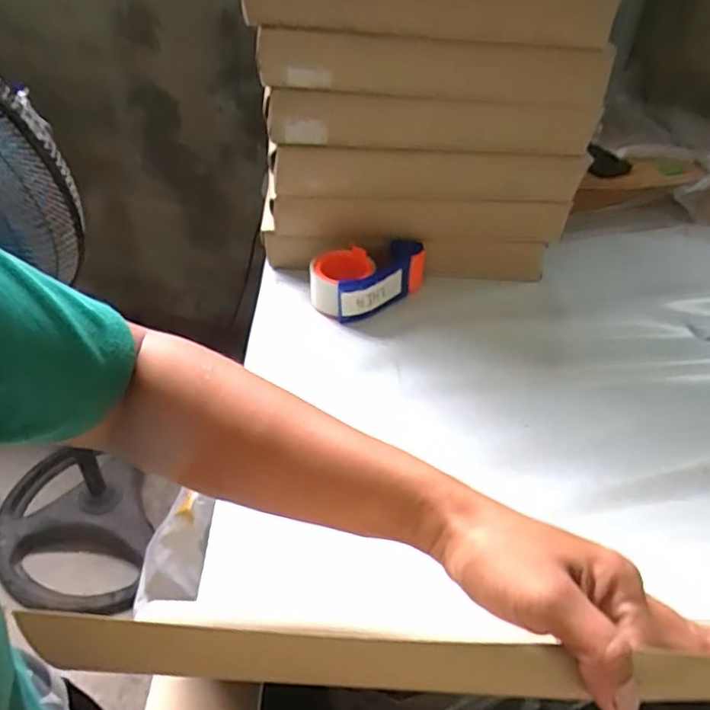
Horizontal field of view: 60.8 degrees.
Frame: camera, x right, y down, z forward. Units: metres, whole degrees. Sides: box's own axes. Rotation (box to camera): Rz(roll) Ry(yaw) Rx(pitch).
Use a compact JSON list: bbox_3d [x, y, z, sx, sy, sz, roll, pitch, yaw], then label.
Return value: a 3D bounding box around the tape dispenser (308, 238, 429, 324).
[{"bbox_3d":[0.015,-0.093,0.775,0.144,0.066,0.095,5,41,1],"label":"tape dispenser"}]

